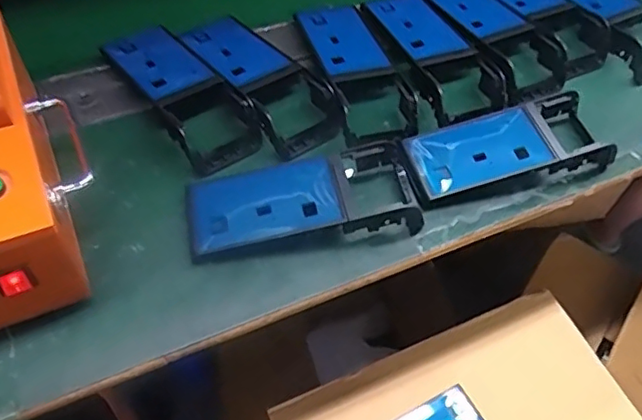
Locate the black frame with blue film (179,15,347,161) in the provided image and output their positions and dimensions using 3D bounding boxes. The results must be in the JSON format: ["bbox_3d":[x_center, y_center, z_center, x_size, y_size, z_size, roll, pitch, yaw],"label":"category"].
[{"bbox_3d":[-0.064,-0.143,0.619,0.078,0.040,0.200,-31,62,-23],"label":"black frame with blue film"}]

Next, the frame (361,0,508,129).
[{"bbox_3d":[0.126,-0.176,0.657,0.083,0.034,0.193,-18,58,-15],"label":"frame"}]

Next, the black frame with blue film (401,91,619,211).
[{"bbox_3d":[0.186,-0.065,0.592,0.209,0.027,0.085,-14,57,-13],"label":"black frame with blue film"}]

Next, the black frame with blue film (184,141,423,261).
[{"bbox_3d":[-0.015,-0.009,0.543,0.214,0.035,0.085,-8,56,-9],"label":"black frame with blue film"}]

